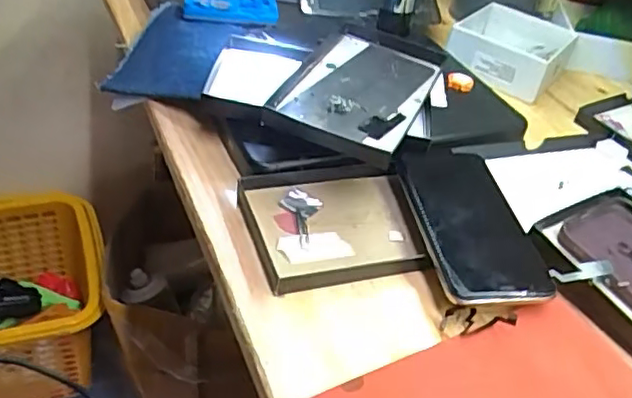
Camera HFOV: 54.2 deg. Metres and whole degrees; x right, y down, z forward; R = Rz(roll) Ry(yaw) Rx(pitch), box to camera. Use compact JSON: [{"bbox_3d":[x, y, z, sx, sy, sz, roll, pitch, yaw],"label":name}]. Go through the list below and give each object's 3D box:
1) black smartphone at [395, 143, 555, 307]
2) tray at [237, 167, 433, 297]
[{"bbox_3d":[0.104,0.013,0.423,0.076,0.012,0.150,0,40,-14],"label":"black smartphone"},{"bbox_3d":[0.014,0.016,0.426,0.119,0.015,0.100,-5,41,-18],"label":"tray"}]

